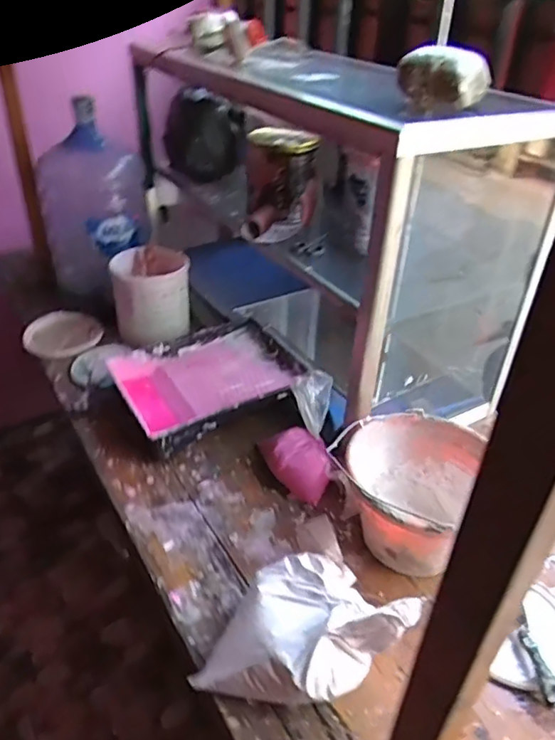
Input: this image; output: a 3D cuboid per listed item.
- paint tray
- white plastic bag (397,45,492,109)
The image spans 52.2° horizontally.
[{"bbox_3d":[-0.144,0.020,1.193,0.358,0.085,0.302,-17,39,-26],"label":"paint tray"},{"bbox_3d":[0.234,-0.412,0.796,0.121,0.070,0.106,14,36,15],"label":"white plastic bag"}]

